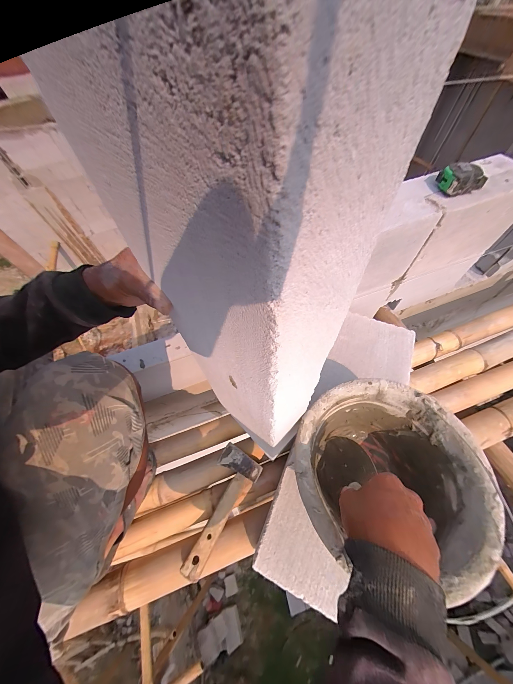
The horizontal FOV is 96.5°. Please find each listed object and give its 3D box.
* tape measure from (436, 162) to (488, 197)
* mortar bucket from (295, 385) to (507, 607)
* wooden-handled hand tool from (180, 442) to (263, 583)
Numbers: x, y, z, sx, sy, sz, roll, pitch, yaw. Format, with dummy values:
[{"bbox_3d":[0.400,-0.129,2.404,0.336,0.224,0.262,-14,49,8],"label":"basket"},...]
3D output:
[{"bbox_3d":[0.457,-0.367,0.508,0.069,0.039,0.077,-2,60,3],"label":"tape measure"},{"bbox_3d":[0.187,0.204,0.379,0.245,0.165,0.225,-2,61,3],"label":"mortar bucket"},{"bbox_3d":[-0.086,0.346,0.489,0.094,0.035,0.226,28,66,18],"label":"wooden-handled hand tool"}]

